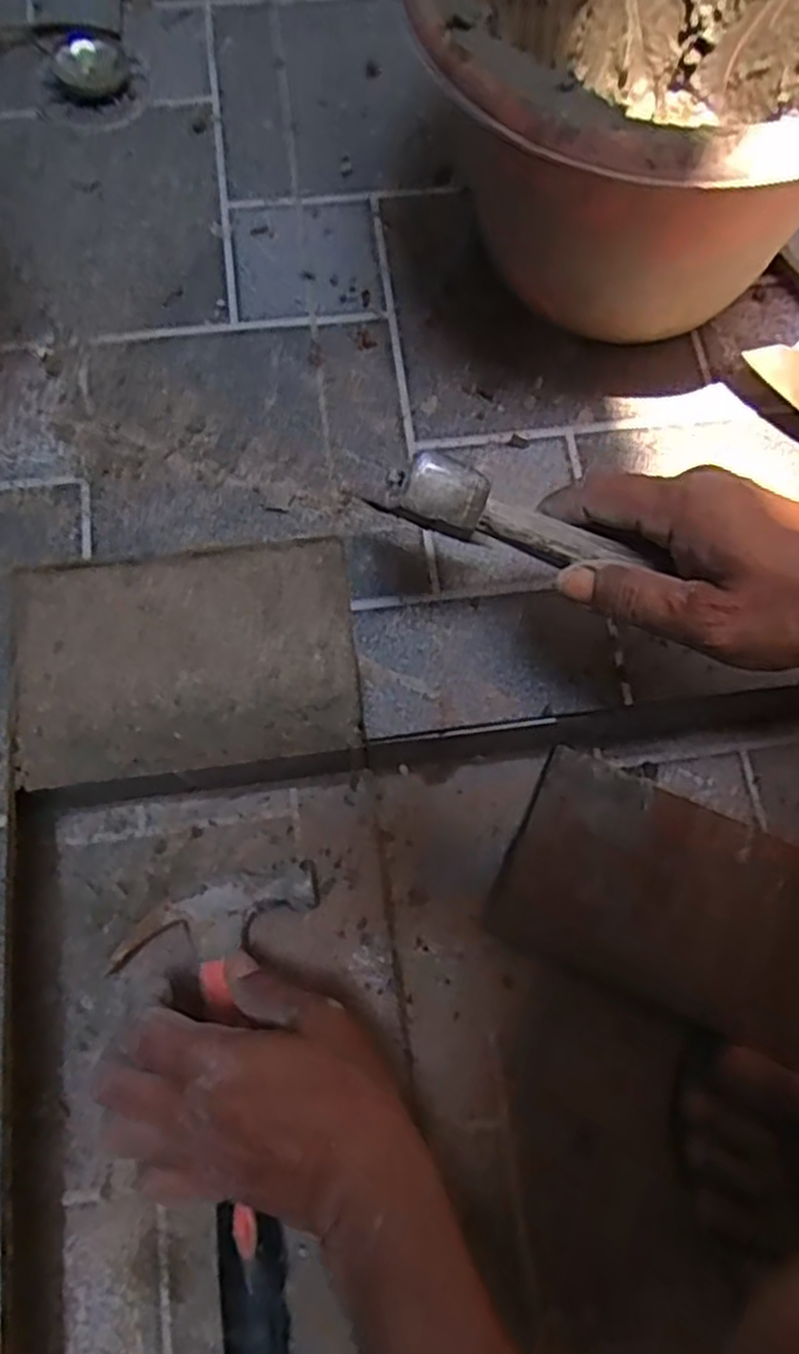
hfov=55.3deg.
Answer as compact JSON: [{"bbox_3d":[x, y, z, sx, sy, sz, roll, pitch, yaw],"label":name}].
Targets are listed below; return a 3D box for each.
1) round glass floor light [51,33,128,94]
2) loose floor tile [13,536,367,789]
[{"bbox_3d":[-0.226,-0.442,0.550,0.054,0.009,0.047,0,74,-1],"label":"round glass floor light"},{"bbox_3d":[-0.123,-0.011,0.446,0.193,0.012,0.128,-7,74,-3],"label":"loose floor tile"}]

